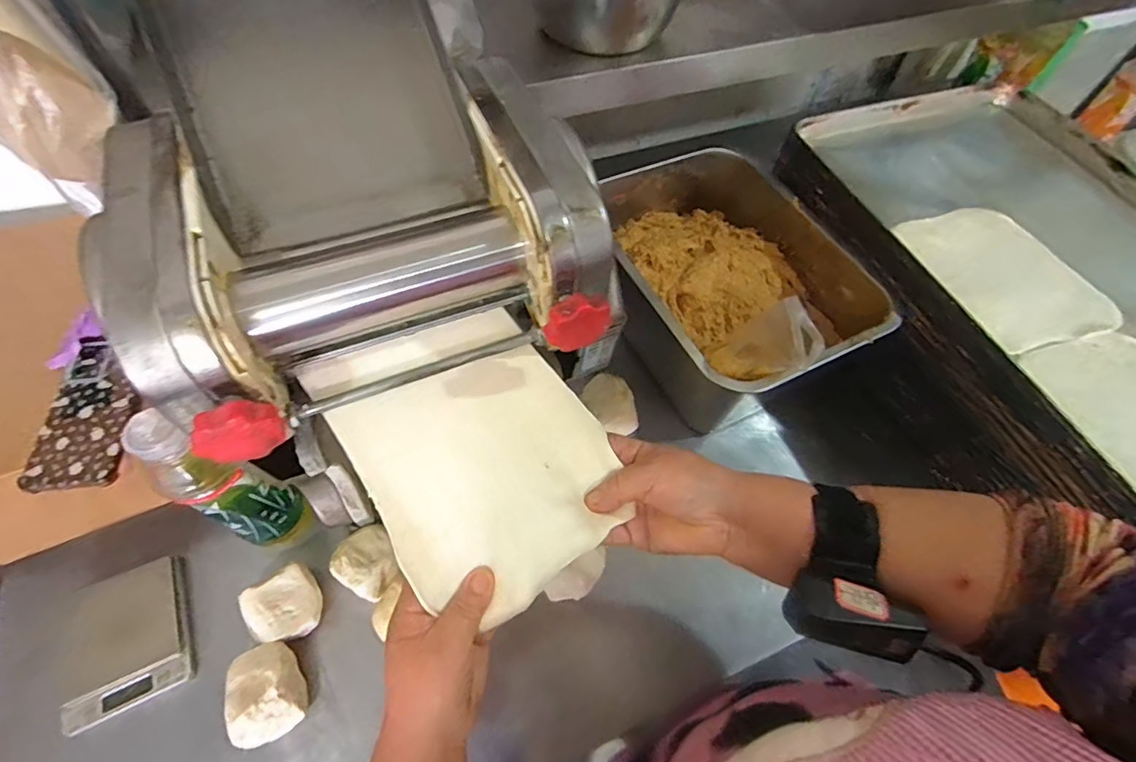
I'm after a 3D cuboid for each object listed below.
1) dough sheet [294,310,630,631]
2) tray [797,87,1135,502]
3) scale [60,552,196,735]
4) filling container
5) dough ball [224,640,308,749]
[{"bbox_3d":[-0.066,0.045,0.372,0.160,0.036,0.210,-29,64,-19],"label":"dough sheet"},{"bbox_3d":[0.588,-0.138,0.615,0.414,0.068,0.594,-15,60,-12],"label":"tray"},{"bbox_3d":[-0.419,0.243,0.487,0.099,0.019,0.121,-21,62,-15],"label":"scale"},{"bbox_3d":[0.185,-0.126,0.676,0.260,0.172,0.373,-20,61,-15],"label":"filling container"},{"bbox_3d":[-0.270,0.282,0.466,0.052,0.069,0.077,-23,62,-16],"label":"dough ball"}]

